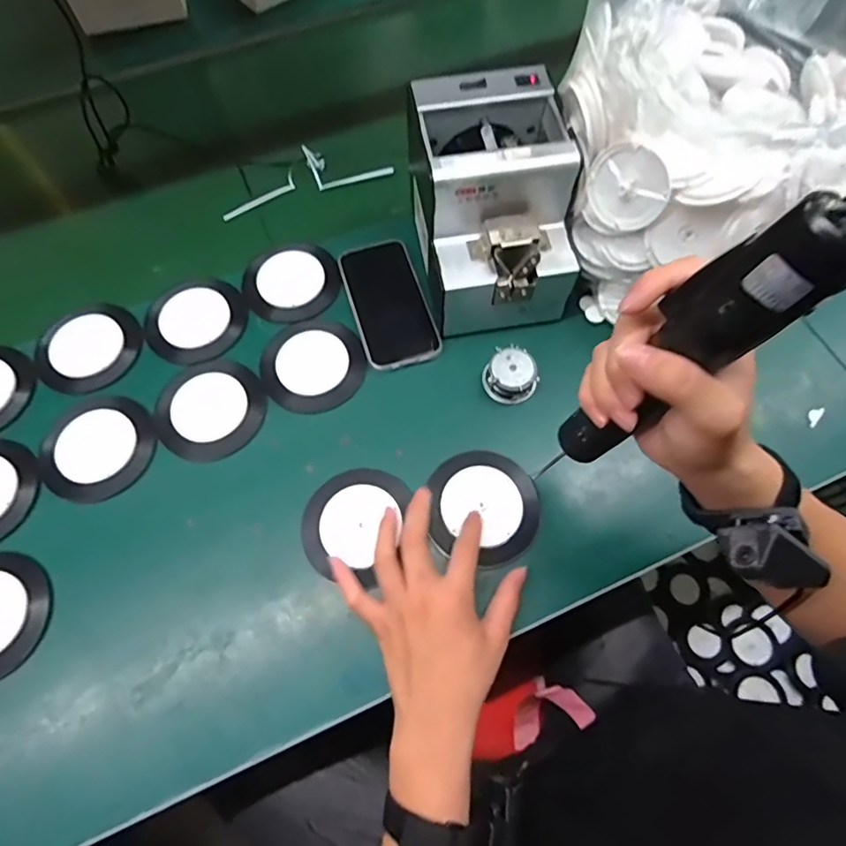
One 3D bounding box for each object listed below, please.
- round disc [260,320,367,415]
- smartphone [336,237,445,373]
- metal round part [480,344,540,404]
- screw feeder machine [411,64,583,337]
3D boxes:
[{"bbox_3d":[-0.106,-0.057,0.501,0.095,0.010,0.098,0,66,1],"label":"round disc"},{"bbox_3d":[-0.034,-0.122,0.525,0.075,0.013,0.144,-17,67,-7],"label":"smartphone"},{"bbox_3d":[0.083,-0.045,0.484,0.048,0.023,0.045,0,66,1],"label":"metal round part"},{"bbox_3d":[0.065,-0.195,0.484,0.128,0.147,0.174,-9,66,-3],"label":"screw feeder machine"}]

